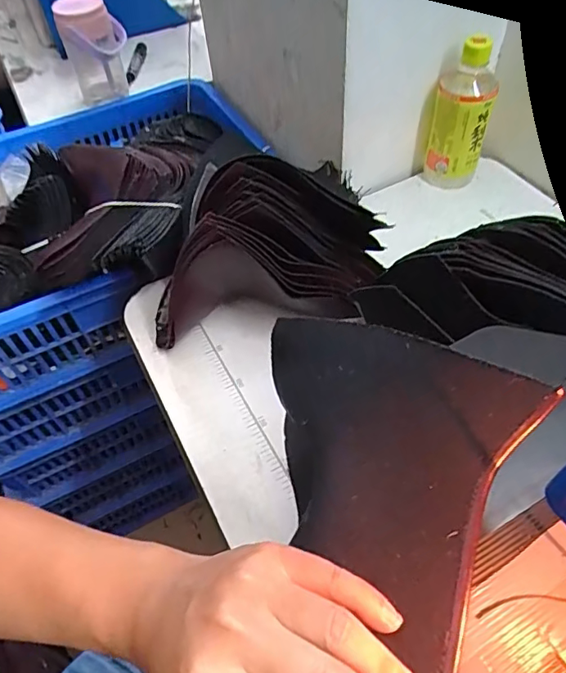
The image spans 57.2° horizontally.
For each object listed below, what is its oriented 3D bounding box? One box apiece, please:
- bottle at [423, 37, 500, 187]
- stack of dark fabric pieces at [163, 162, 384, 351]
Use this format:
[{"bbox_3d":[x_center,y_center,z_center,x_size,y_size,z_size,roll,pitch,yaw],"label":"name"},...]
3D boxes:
[{"bbox_3d":[0.212,-0.256,0.628,0.064,0.171,0.059,13,55,14],"label":"bottle"},{"bbox_3d":[-0.025,-0.084,0.513,0.233,0.160,0.070,-12,53,-5],"label":"stack of dark fabric pieces"}]

